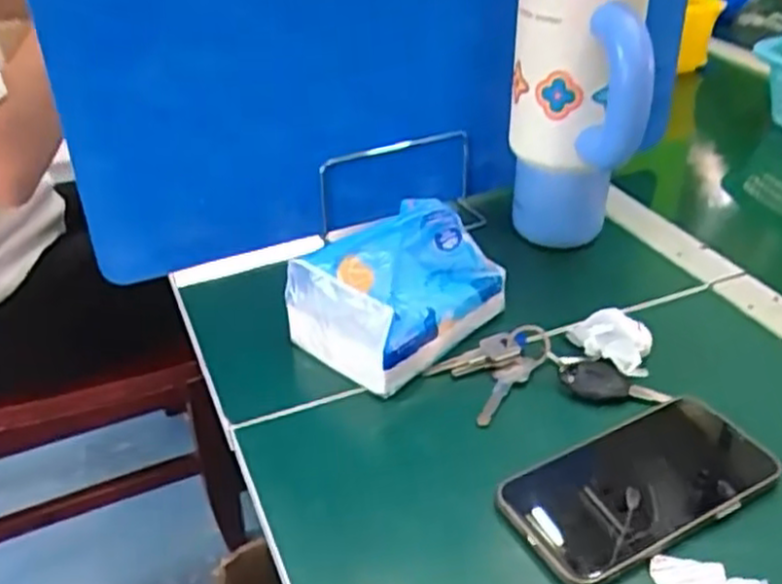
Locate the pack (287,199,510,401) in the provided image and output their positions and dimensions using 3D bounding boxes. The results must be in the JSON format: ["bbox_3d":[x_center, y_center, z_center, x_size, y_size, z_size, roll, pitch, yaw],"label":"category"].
[{"bbox_3d":[0.002,-0.006,0.554,0.095,0.084,0.133,30,45,36],"label":"pack"}]

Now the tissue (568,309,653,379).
[{"bbox_3d":[0.155,0.031,0.543,0.056,0.026,0.046,12,37,17],"label":"tissue"}]

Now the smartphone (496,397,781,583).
[{"bbox_3d":[0.143,0.109,0.446,0.155,0.016,0.080,-18,38,-23],"label":"smartphone"}]

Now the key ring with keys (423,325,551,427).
[{"bbox_3d":[0.073,0.046,0.535,0.099,0.013,0.062,-30,44,-35],"label":"key ring with keys"}]

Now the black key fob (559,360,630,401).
[{"bbox_3d":[0.139,0.059,0.525,0.044,0.008,0.032,8,36,13],"label":"black key fob"}]

